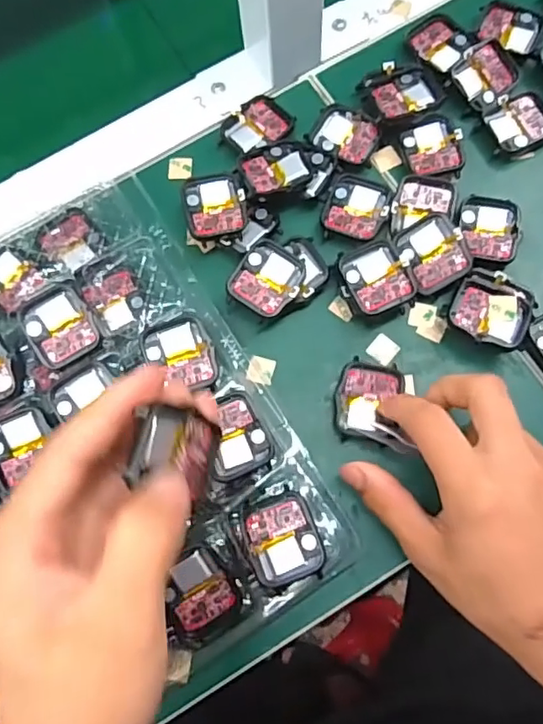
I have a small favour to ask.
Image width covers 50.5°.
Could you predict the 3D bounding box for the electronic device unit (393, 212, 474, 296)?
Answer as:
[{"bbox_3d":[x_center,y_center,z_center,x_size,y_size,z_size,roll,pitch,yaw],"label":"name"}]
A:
[{"bbox_3d":[0.095,-0.065,0.343,0.035,0.015,0.042,-23,75,-3],"label":"electronic device unit"}]

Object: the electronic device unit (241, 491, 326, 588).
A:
[{"bbox_3d":[0.006,0.092,0.300,0.037,0.007,0.042,-20,75,-2],"label":"electronic device unit"}]

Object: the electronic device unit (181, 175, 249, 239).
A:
[{"bbox_3d":[-0.036,-0.098,0.361,0.037,0.007,0.042,-11,75,0],"label":"electronic device unit"}]

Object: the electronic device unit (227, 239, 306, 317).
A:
[{"bbox_3d":[-0.002,-0.050,0.347,0.038,0.009,0.045,31,79,10],"label":"electronic device unit"}]

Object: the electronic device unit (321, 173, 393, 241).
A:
[{"bbox_3d":[0.054,-0.098,0.363,0.039,0.007,0.041,13,76,6],"label":"electronic device unit"}]

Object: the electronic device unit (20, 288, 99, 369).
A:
[{"bbox_3d":[-0.123,-0.020,0.335,0.035,0.015,0.039,-29,75,-5],"label":"electronic device unit"}]

